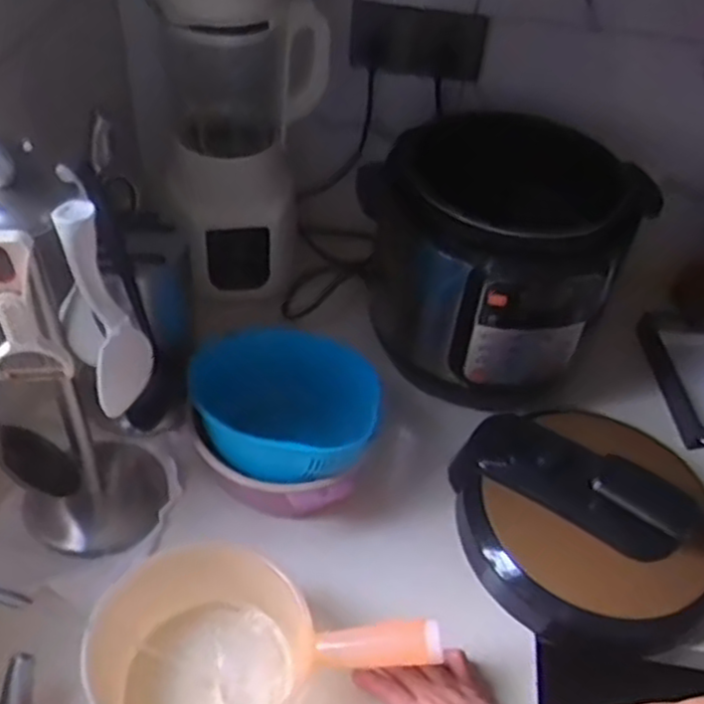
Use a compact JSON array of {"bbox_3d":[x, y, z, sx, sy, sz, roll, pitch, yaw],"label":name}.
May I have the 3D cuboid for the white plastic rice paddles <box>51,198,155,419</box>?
[{"bbox_3d":[-0.189,-0.032,0.588,0.025,0.190,0.066,12,45,17],"label":"white plastic rice paddles"}]

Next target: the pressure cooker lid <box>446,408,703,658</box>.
[{"bbox_3d":[0.265,0.172,0.804,0.274,0.105,0.258,4,46,-4],"label":"pressure cooker lid"}]

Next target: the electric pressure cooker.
[{"bbox_3d":[0.182,-0.124,0.934,0.271,0.279,0.289,32,50,22],"label":"electric pressure cooker"}]

